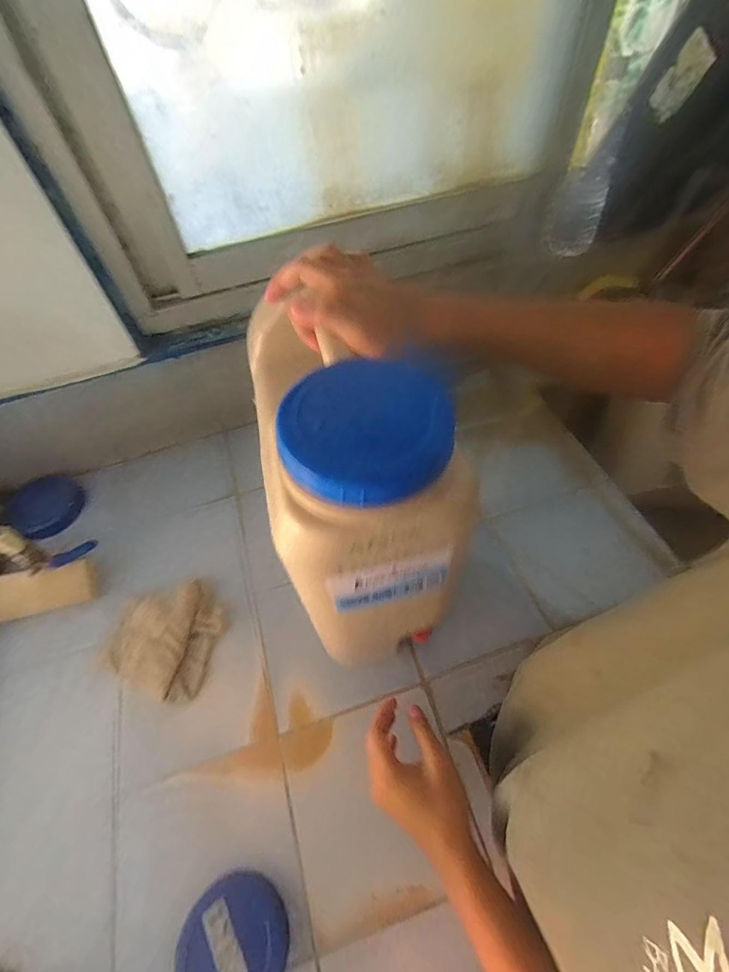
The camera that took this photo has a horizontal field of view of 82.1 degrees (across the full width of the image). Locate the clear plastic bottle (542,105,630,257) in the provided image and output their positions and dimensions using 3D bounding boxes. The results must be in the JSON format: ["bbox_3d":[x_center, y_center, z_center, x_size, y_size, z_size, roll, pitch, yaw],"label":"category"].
[{"bbox_3d":[0.396,-0.531,0.762,0.091,0.202,0.091,22,59,18],"label":"clear plastic bottle"}]

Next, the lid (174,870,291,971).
[{"bbox_3d":[-0.133,0.467,0.425,0.104,0.022,0.107,-2,55,3],"label":"lid"}]

